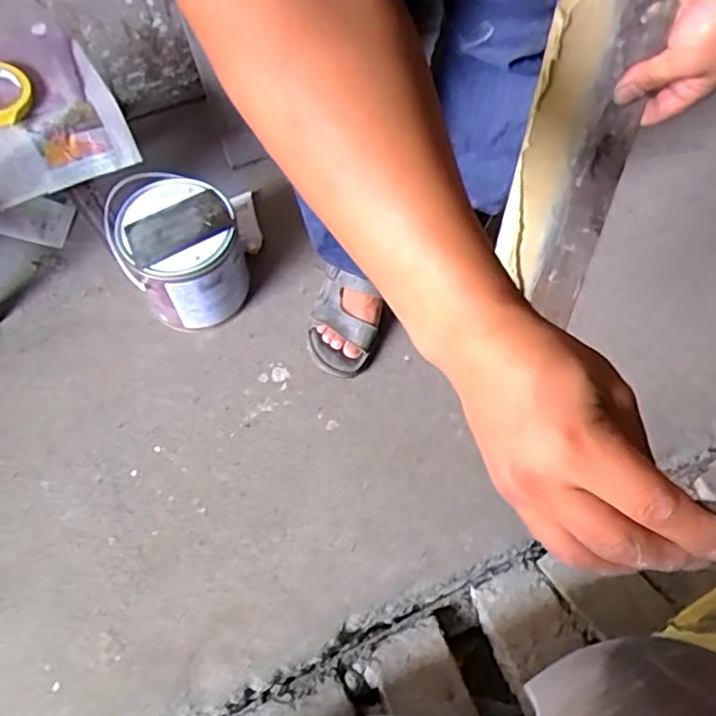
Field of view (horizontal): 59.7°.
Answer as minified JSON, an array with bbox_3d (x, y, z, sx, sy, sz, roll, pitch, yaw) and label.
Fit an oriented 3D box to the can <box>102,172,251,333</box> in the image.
[{"bbox_3d":[-0.250,-0.147,0.893,0.153,0.170,0.168,1,68,-2],"label":"can"}]

